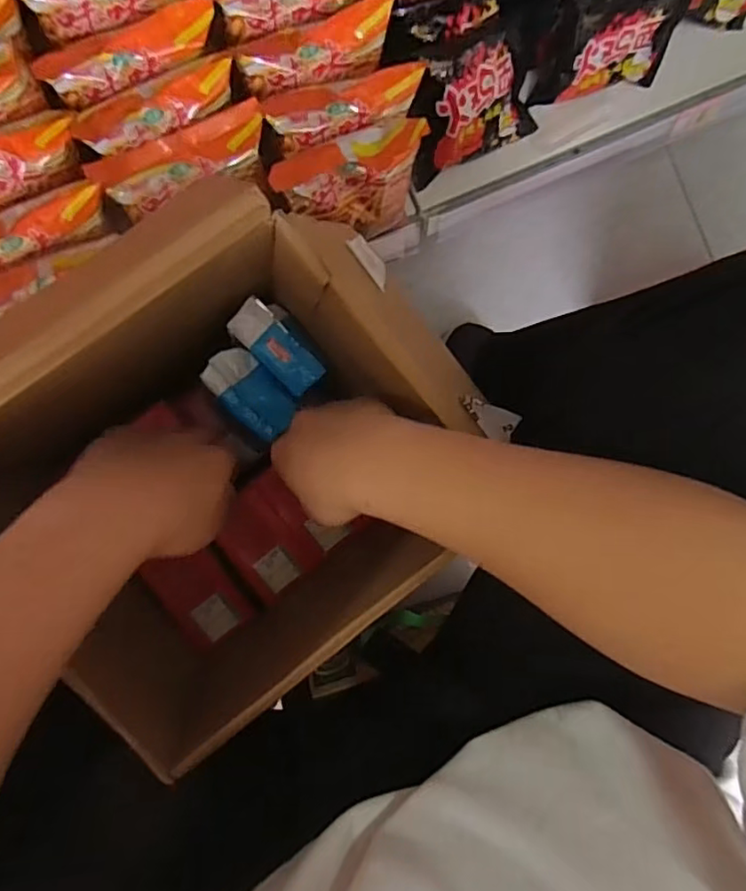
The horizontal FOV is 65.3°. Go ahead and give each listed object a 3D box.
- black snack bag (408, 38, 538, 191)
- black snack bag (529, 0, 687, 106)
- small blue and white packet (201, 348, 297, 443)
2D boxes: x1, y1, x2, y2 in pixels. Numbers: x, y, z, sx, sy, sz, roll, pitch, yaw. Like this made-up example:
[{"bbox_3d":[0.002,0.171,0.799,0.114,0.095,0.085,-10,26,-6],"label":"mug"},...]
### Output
[{"bbox_3d":[0.099,-0.340,0.579,0.150,0.118,0.042,-34,60,-10],"label":"black snack bag"},{"bbox_3d":[0.242,-0.409,0.582,0.147,0.116,0.037,-19,72,-10],"label":"black snack bag"},{"bbox_3d":[-0.106,-0.046,0.503,0.048,0.017,0.079,-44,97,-6],"label":"small blue and white packet"}]

